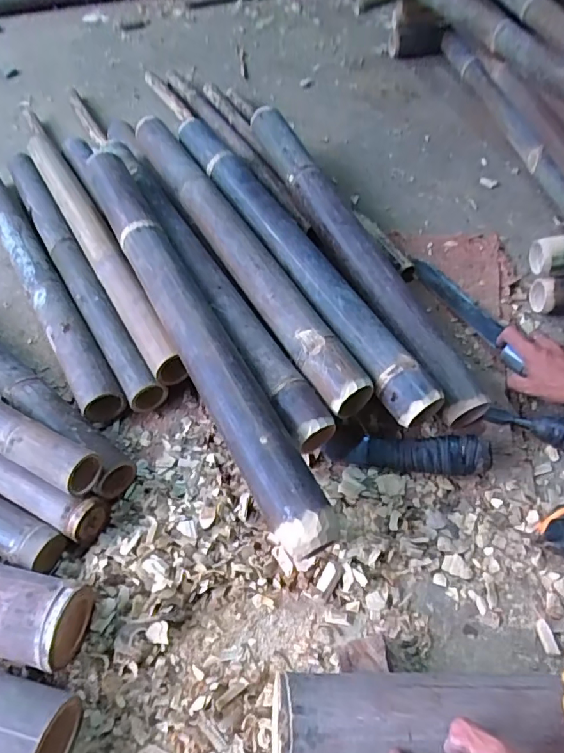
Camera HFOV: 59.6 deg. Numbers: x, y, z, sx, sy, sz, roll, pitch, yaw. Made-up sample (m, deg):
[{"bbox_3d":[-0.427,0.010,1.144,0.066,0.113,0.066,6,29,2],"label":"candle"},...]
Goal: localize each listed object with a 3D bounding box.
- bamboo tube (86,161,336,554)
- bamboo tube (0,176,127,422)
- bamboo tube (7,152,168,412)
[{"bbox_3d":[-0.119,-0.074,0.609,0.061,0.058,0.633,-26,61,-13],"label":"bamboo tube"},{"bbox_3d":[-0.409,-0.176,0.806,0.061,0.061,0.662,-30,60,-15],"label":"bamboo tube"},{"bbox_3d":[-0.351,-0.193,0.811,0.057,0.062,0.662,-29,60,-14],"label":"bamboo tube"}]

